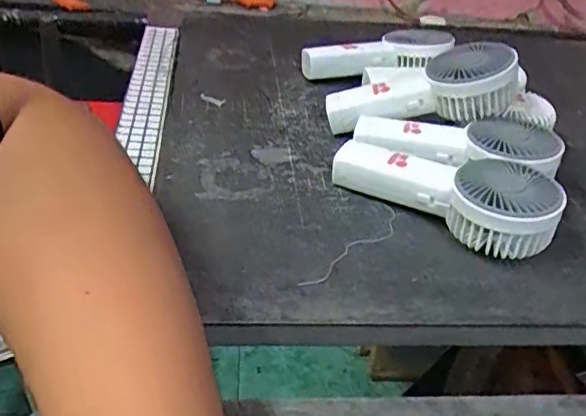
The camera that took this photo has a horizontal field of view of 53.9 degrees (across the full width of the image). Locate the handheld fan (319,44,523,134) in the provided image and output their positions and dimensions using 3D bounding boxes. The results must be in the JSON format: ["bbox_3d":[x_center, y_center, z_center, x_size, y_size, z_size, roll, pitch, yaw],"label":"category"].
[{"bbox_3d":[0.093,-0.081,0.422,0.135,0.042,0.048,-11,34,14],"label":"handheld fan"}]

